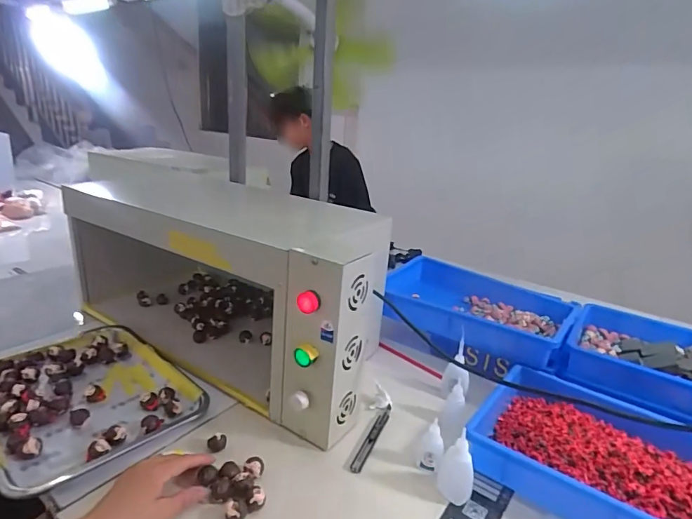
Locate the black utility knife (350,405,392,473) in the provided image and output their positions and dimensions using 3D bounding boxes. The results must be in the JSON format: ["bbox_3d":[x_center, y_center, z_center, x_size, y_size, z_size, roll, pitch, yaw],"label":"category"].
[{"bbox_3d":[0.041,0.257,0.635,0.015,0.009,0.145,12,20,22],"label":"black utility knife"}]

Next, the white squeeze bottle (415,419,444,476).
[{"bbox_3d":[0.113,0.257,0.584,0.030,0.071,0.033,5,19,3],"label":"white squeeze bottle"}]

